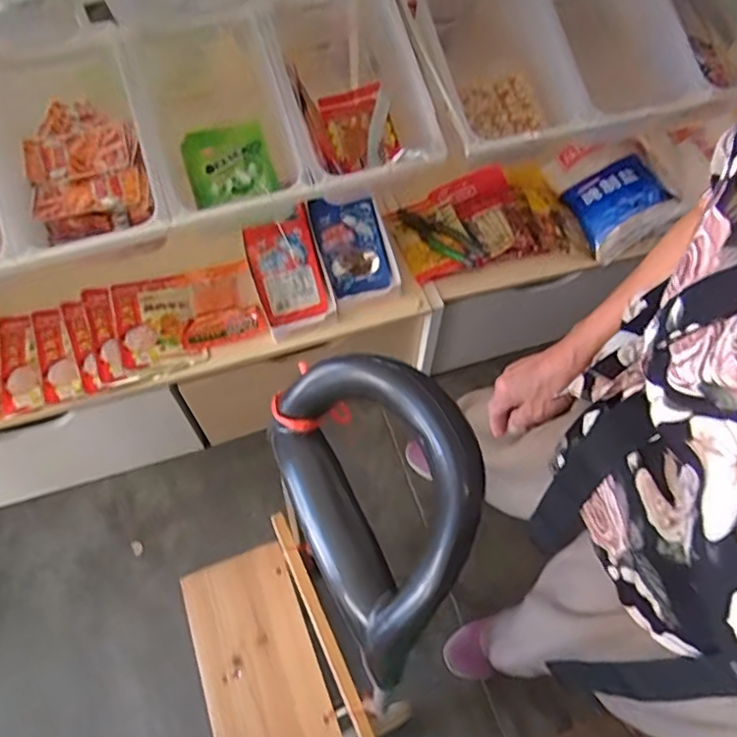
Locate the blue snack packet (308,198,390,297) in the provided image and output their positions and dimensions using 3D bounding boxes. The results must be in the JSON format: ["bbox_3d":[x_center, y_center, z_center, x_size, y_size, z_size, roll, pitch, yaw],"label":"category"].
[{"bbox_3d":[-0.030,-0.229,1.078,0.121,0.021,0.179,-22,103,-14],"label":"blue snack packet"}]

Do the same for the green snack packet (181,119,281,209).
[{"bbox_3d":[-0.217,-0.312,0.916,0.125,0.019,0.139,-17,86,-11],"label":"green snack packet"}]

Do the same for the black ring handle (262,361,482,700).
[{"bbox_3d":[0.001,0.074,0.361,0.045,0.153,0.175,4,48,-50],"label":"black ring handle"}]

